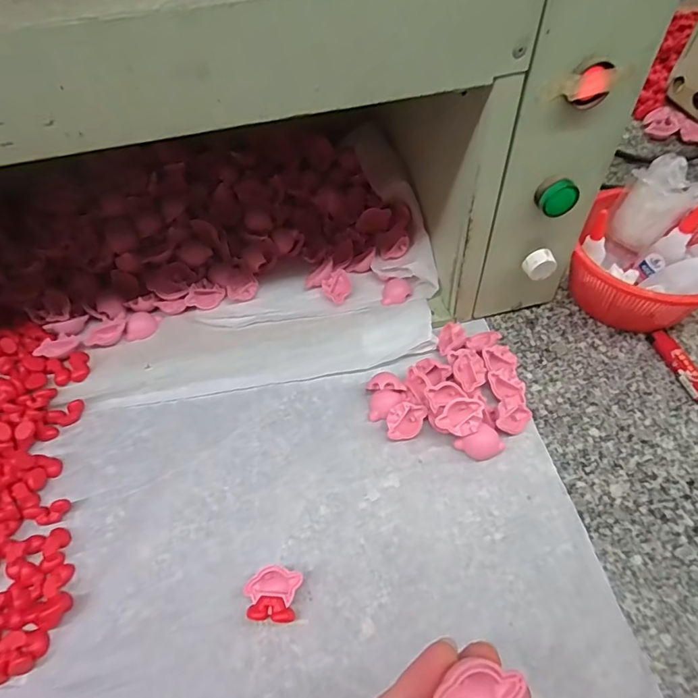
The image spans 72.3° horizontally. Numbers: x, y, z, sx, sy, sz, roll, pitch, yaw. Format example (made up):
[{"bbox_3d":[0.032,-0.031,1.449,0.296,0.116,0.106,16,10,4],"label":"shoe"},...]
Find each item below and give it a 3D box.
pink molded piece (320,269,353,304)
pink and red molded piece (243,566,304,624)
[{"bbox_3d":[-0.011,-0.059,0.466,0.029,0.008,0.039,-10,54,-4],"label":"pink molded piece"},{"bbox_3d":[-0.051,0.167,0.324,0.035,0.015,0.032,5,54,6],"label":"pink and red molded piece"}]

